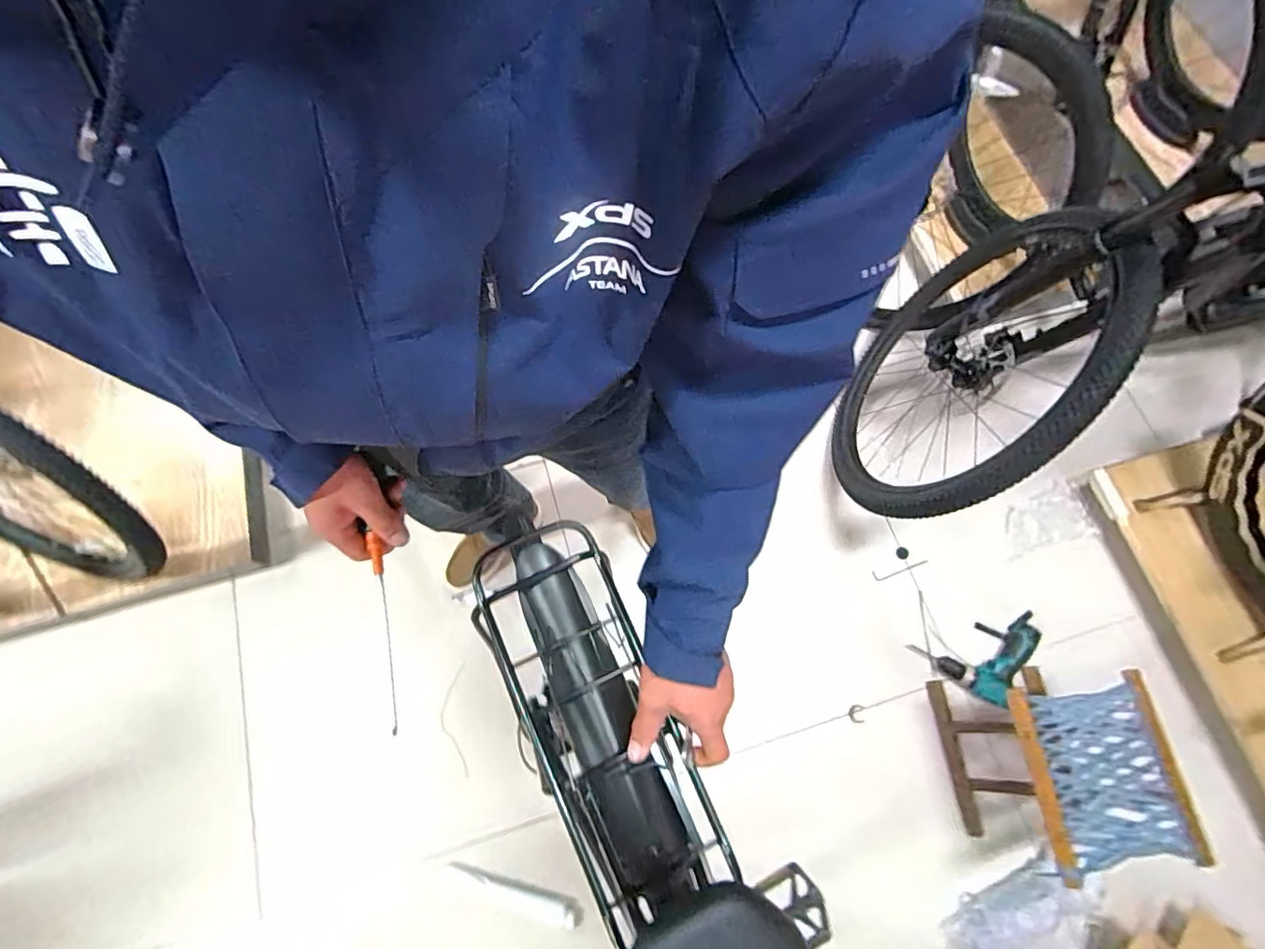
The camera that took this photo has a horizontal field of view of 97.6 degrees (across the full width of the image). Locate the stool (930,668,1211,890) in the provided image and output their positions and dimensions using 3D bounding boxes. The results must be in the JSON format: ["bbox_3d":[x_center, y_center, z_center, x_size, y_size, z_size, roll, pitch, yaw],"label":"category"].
[{"bbox_3d":[0.785,0.537,1.045,0.248,0.278,0.284,-5,72,-2],"label":"stool"}]

